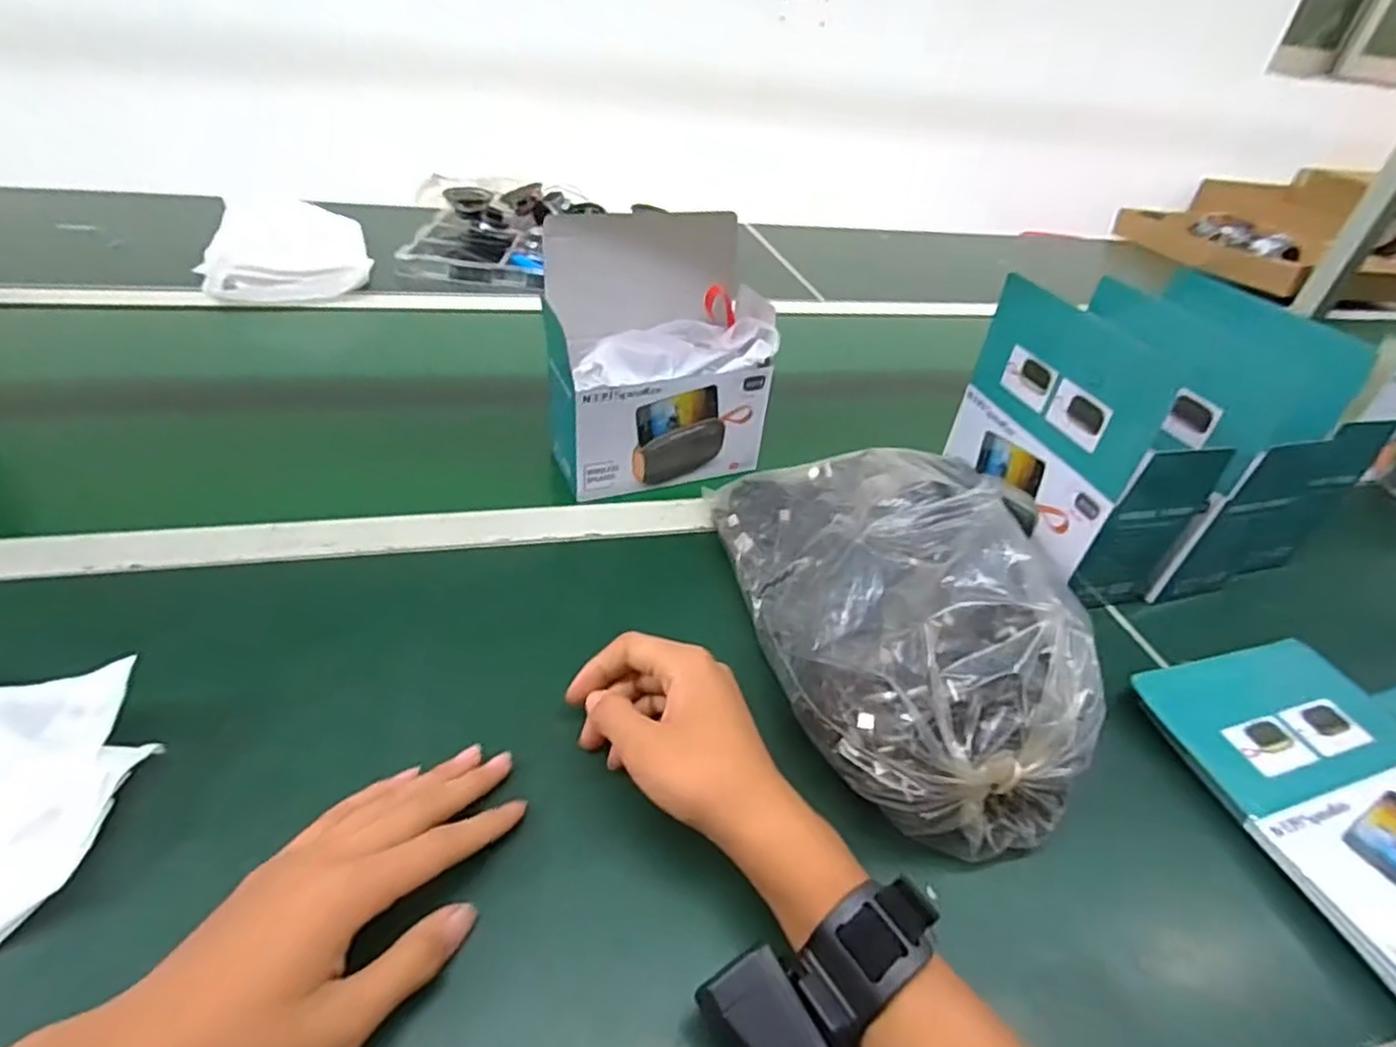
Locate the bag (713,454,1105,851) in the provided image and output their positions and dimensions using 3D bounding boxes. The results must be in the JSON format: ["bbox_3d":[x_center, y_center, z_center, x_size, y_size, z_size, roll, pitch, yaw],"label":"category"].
[{"bbox_3d":[0.110,0.033,0.431,0.149,0.112,0.298,-3,40,-13],"label":"bag"}]

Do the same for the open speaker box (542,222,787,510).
[{"bbox_3d":[-0.032,-0.144,0.569,0.178,0.175,0.118,-6,40,-16],"label":"open speaker box"}]

